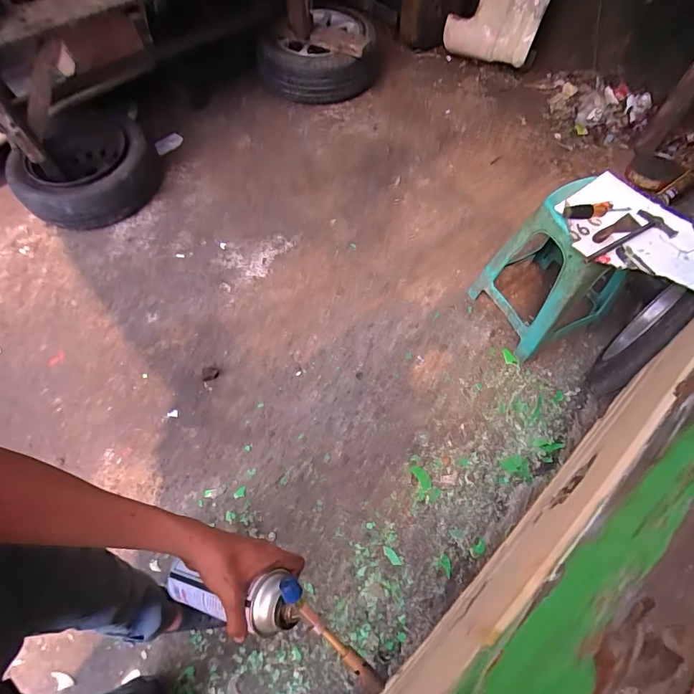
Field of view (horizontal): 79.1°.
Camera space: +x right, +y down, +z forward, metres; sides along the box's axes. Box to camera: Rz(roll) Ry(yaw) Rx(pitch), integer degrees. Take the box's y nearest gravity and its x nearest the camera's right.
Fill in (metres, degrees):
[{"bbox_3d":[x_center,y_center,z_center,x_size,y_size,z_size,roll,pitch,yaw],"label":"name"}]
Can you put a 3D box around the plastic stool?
[{"bbox_3d":[0.665,-0.252,1.288,0.335,0.444,0.308,-22,63,-14],"label":"plastic stool"}]

